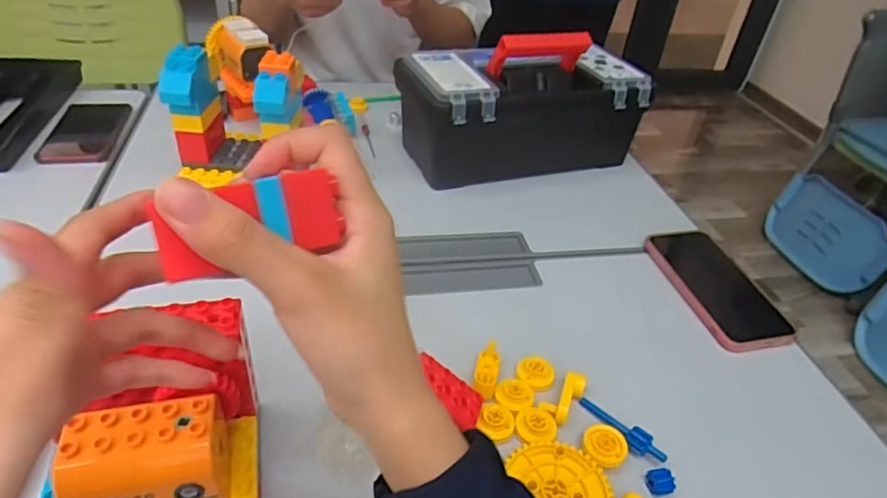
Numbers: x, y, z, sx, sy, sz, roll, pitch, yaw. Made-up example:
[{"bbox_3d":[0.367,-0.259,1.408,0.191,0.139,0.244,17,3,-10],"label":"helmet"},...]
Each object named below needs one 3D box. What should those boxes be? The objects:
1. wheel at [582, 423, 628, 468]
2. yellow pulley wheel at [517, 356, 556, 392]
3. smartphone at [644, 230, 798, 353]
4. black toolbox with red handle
[{"bbox_3d":[0.121,0.149,0.434,0.036,0.010,0.031,-11,41,-21],"label":"wheel"},{"bbox_3d":[0.078,0.104,0.482,0.028,0.011,0.032,-4,39,-13],"label":"yellow pulley wheel"},{"bbox_3d":[0.285,0.041,0.603,0.081,0.018,0.171,-3,39,-12],"label":"smartphone"},{"bbox_3d":[0.102,-0.187,0.744,0.290,0.144,0.141,-9,40,-18],"label":"black toolbox with red handle"}]

